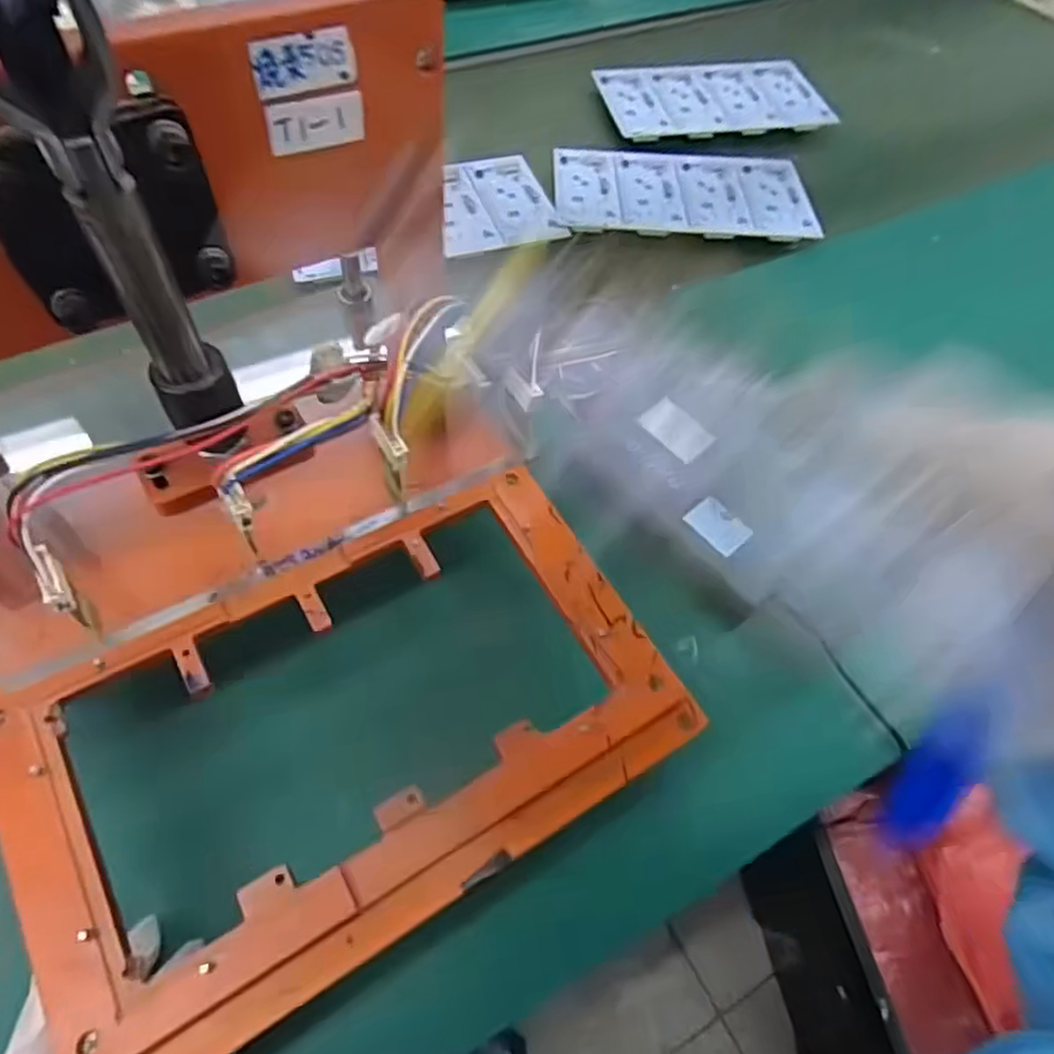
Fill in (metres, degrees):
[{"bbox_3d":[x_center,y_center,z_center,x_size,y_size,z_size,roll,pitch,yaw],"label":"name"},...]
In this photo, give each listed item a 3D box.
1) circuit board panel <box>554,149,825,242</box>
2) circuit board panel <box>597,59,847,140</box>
[{"bbox_3d":[0.139,-0.299,0.610,0.223,0.006,0.126,5,58,-1],"label":"circuit board panel"},{"bbox_3d":[0.189,-0.439,0.703,0.223,0.008,0.123,-8,59,-9],"label":"circuit board panel"}]

